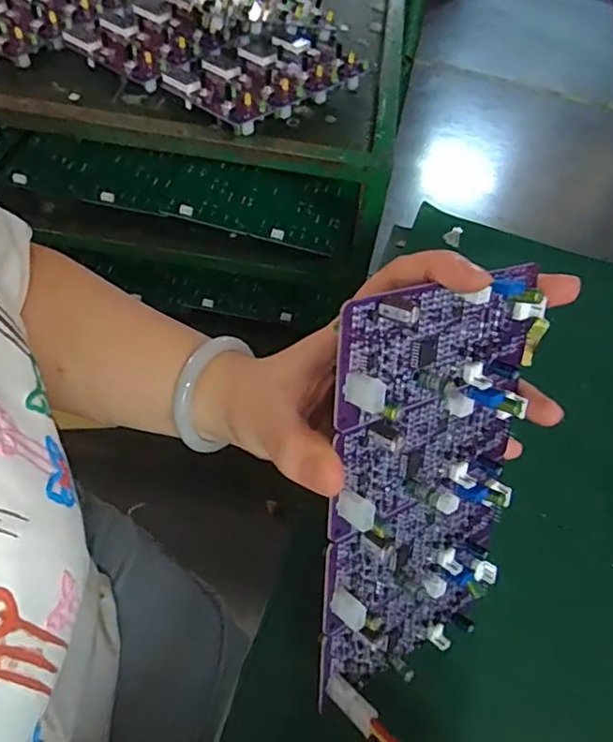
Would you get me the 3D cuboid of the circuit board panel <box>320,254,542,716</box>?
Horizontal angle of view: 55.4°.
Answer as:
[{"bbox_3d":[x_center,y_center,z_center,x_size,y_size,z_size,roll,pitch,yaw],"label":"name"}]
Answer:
[{"bbox_3d":[0.055,0.055,0.249,0.105,0.184,0.014,-14,27,-36],"label":"circuit board panel"}]

